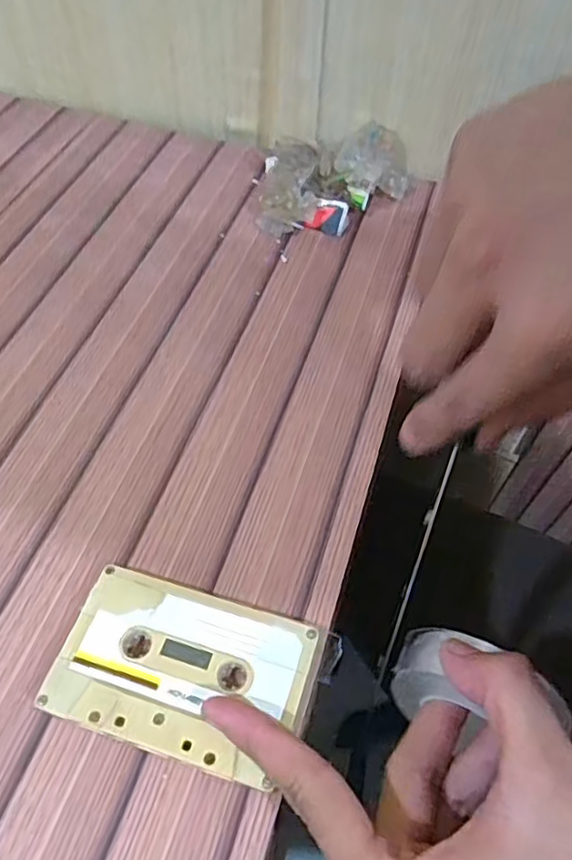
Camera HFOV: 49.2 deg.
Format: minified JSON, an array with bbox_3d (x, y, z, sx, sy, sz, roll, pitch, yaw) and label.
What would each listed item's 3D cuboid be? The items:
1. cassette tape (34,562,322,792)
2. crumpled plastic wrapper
[{"bbox_3d":[-0.042,0.098,0.258,0.099,0.009,0.064,15,56,9],"label":"cassette tape"},{"bbox_3d":[0.036,-0.184,0.450,0.101,0.034,0.103,8,55,4],"label":"crumpled plastic wrapper"}]

